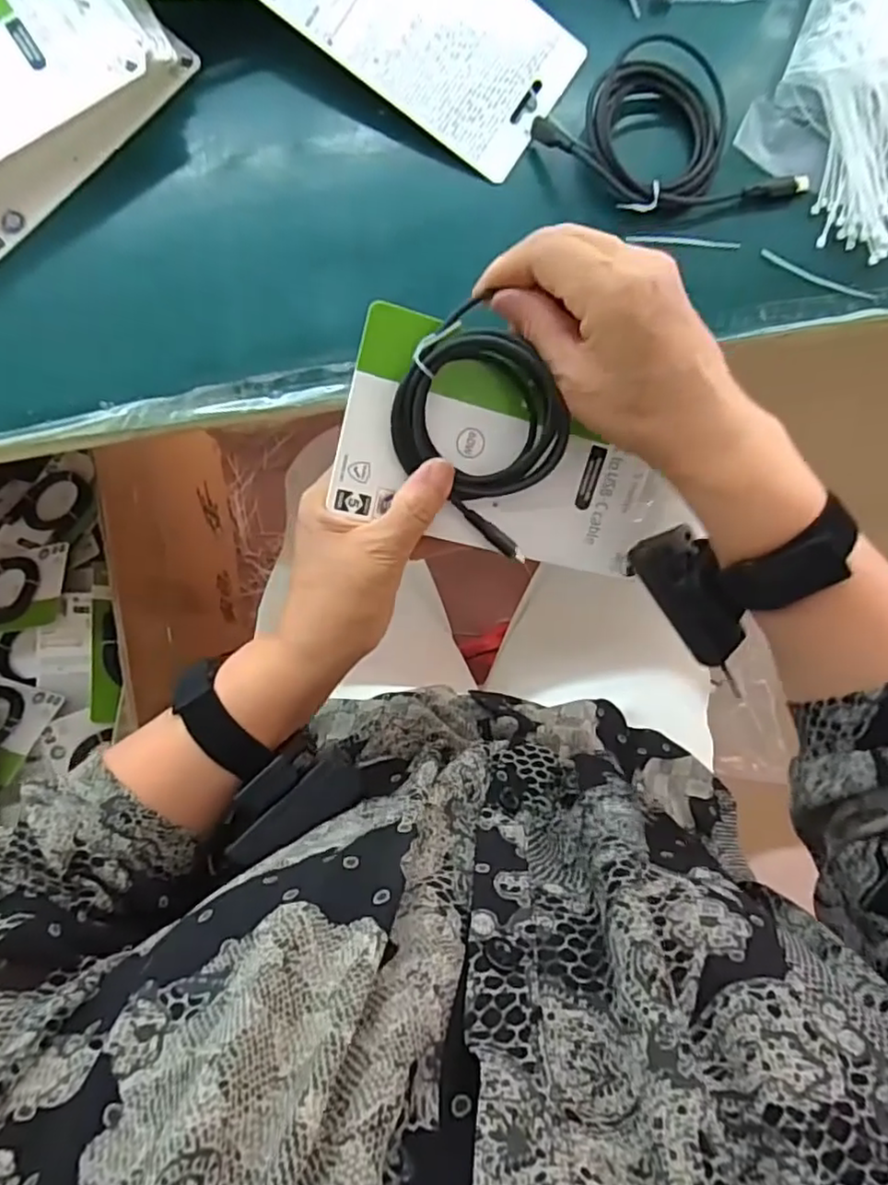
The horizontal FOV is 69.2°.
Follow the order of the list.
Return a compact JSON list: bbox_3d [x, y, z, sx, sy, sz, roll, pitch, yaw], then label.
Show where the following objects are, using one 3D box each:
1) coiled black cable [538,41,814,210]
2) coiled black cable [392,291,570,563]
[{"bbox_3d":[0.131,-0.252,0.368,0.129,0.023,0.090,44,86,2],"label":"coiled black cable"},{"bbox_3d":[0.022,-0.077,0.311,0.099,0.017,0.079,37,113,-18],"label":"coiled black cable"}]

